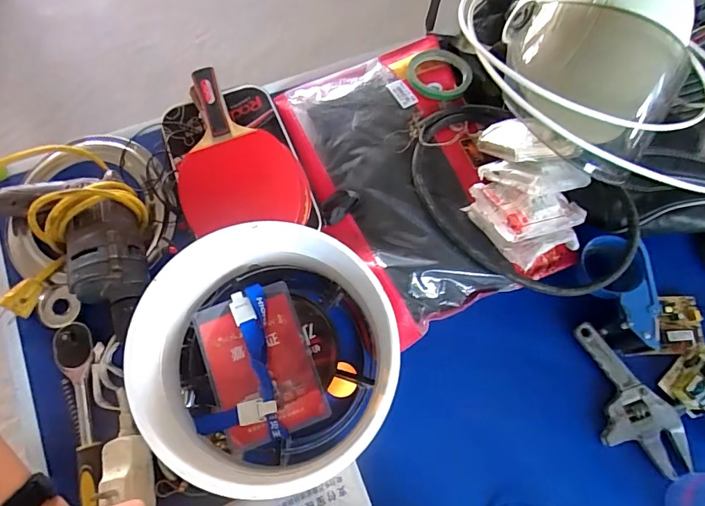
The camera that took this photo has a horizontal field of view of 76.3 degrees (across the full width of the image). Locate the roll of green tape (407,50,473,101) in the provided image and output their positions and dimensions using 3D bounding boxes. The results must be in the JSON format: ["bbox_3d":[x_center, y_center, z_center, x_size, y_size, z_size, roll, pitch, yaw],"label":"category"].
[{"bbox_3d":[0.127,-0.264,0.655,0.096,0.013,0.091,1,72,-2],"label":"roll of green tape"}]

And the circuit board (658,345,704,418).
[{"bbox_3d":[0.438,0.156,0.564,0.087,0.029,0.056,-42,78,-14],"label":"circuit board"}]

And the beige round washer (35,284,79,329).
[{"bbox_3d":[-0.364,0.066,0.556,0.043,0.015,0.051,13,70,-24],"label":"beige round washer"}]

